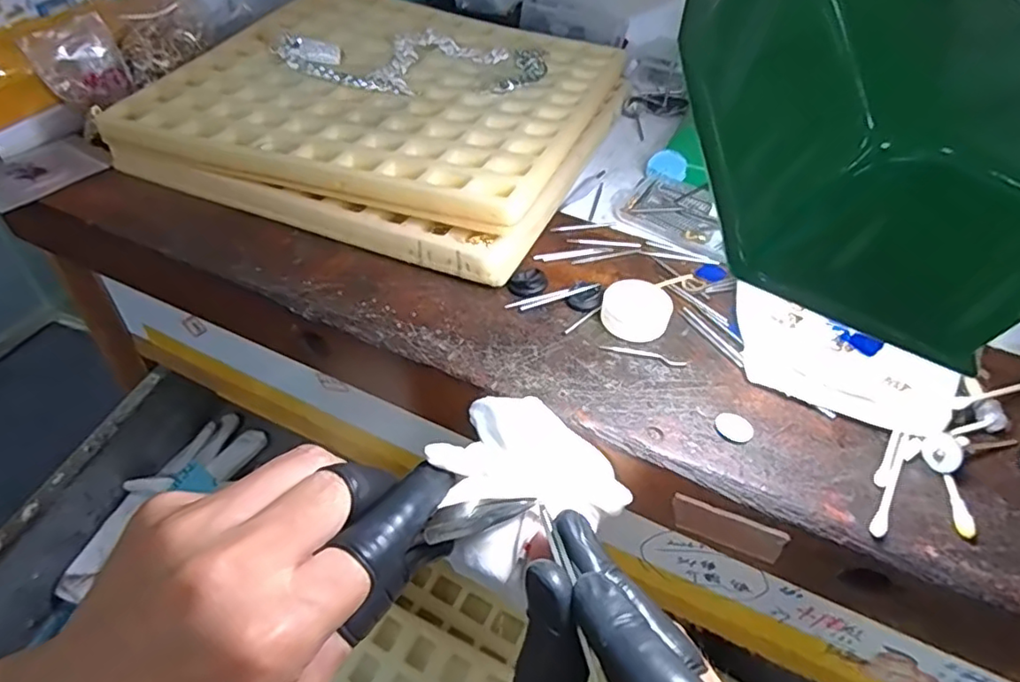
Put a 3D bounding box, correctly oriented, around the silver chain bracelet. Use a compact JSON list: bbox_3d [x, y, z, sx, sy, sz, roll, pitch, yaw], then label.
[{"bbox_3d":[-0.066,-0.192,0.414,0.175,0.008,0.097,-7,46,-13],"label":"silver chain bracelet"}]

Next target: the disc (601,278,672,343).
[{"bbox_3d":[0.061,-0.014,0.296,0.032,0.006,0.032,-1,72,2],"label":"disc"}]

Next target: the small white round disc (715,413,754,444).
[{"bbox_3d":[0.094,0.036,0.253,0.015,0.004,0.014,3,44,-3],"label":"small white round disc"}]

